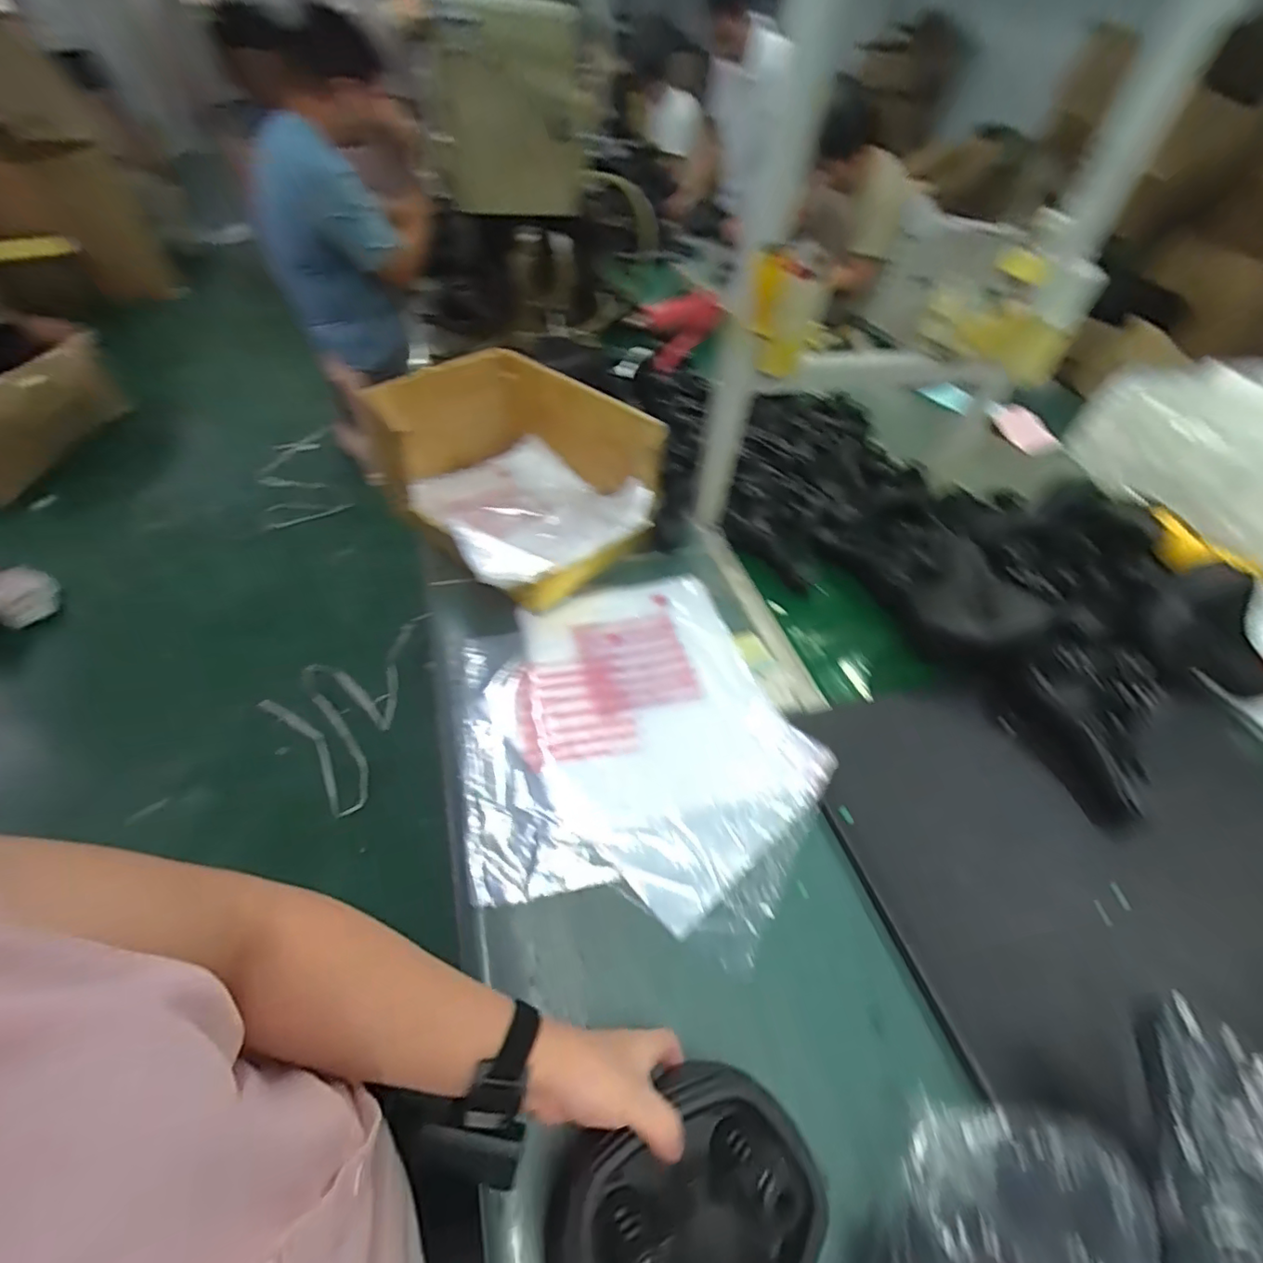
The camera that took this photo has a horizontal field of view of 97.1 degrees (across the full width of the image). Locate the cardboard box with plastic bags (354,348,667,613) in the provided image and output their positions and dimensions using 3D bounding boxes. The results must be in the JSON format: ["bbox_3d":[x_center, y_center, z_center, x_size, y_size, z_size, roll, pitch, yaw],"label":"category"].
[{"bbox_3d":[-0.218,-0.287,0.972,0.344,0.208,0.508,-32,58,-30],"label":"cardboard box with plastic bags"}]

